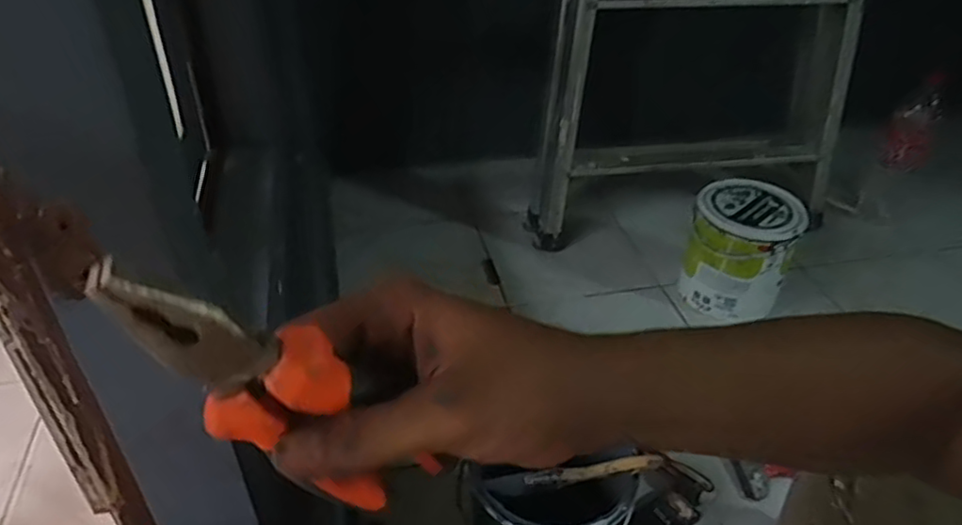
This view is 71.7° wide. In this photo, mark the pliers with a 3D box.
[{"bbox_3d":[-0.075,0.044,0.237,0.045,0.144,0.016,-32,39,8],"label":"pliers"}]

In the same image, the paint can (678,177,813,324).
[{"bbox_3d":[0.468,-0.021,1.200,0.184,0.193,0.190,11,40,15],"label":"paint can"}]

